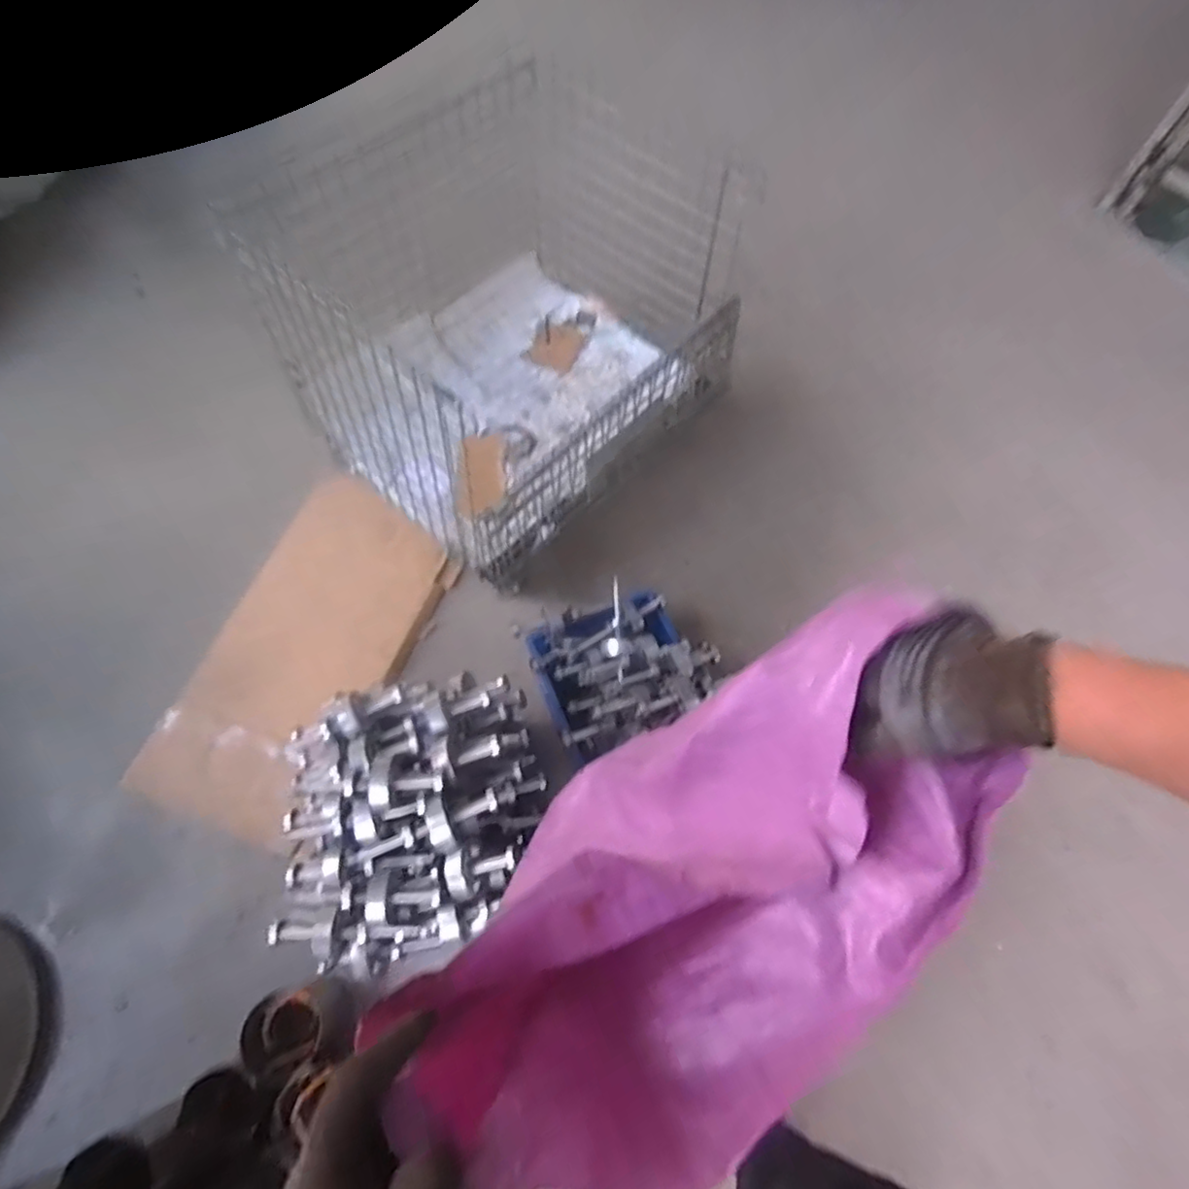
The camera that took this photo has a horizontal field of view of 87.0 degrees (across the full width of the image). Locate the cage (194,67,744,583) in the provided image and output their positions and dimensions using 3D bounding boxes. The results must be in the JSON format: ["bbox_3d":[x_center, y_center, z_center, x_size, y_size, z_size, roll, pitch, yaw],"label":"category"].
[{"bbox_3d":[-0.187,-0.588,1.352,0.722,0.503,0.828,40,68,16],"label":"cage"}]

